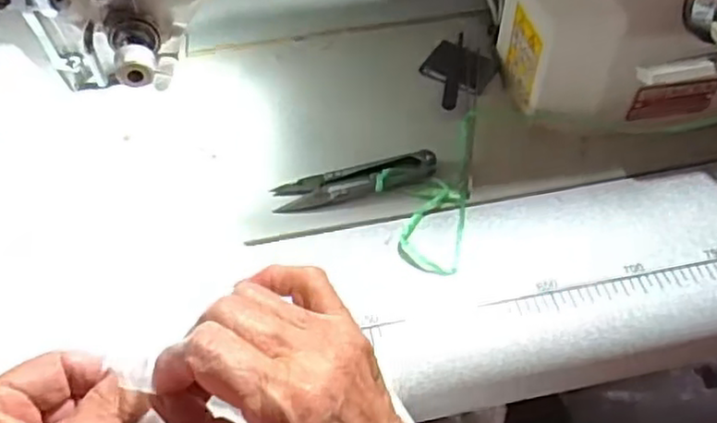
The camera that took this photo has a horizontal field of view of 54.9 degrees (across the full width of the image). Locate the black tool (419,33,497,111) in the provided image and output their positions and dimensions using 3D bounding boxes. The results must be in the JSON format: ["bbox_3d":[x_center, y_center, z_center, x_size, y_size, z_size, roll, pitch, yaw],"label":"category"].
[{"bbox_3d":[0.064,-0.095,0.469,0.047,0.012,0.070,29,57,21],"label":"black tool"}]

